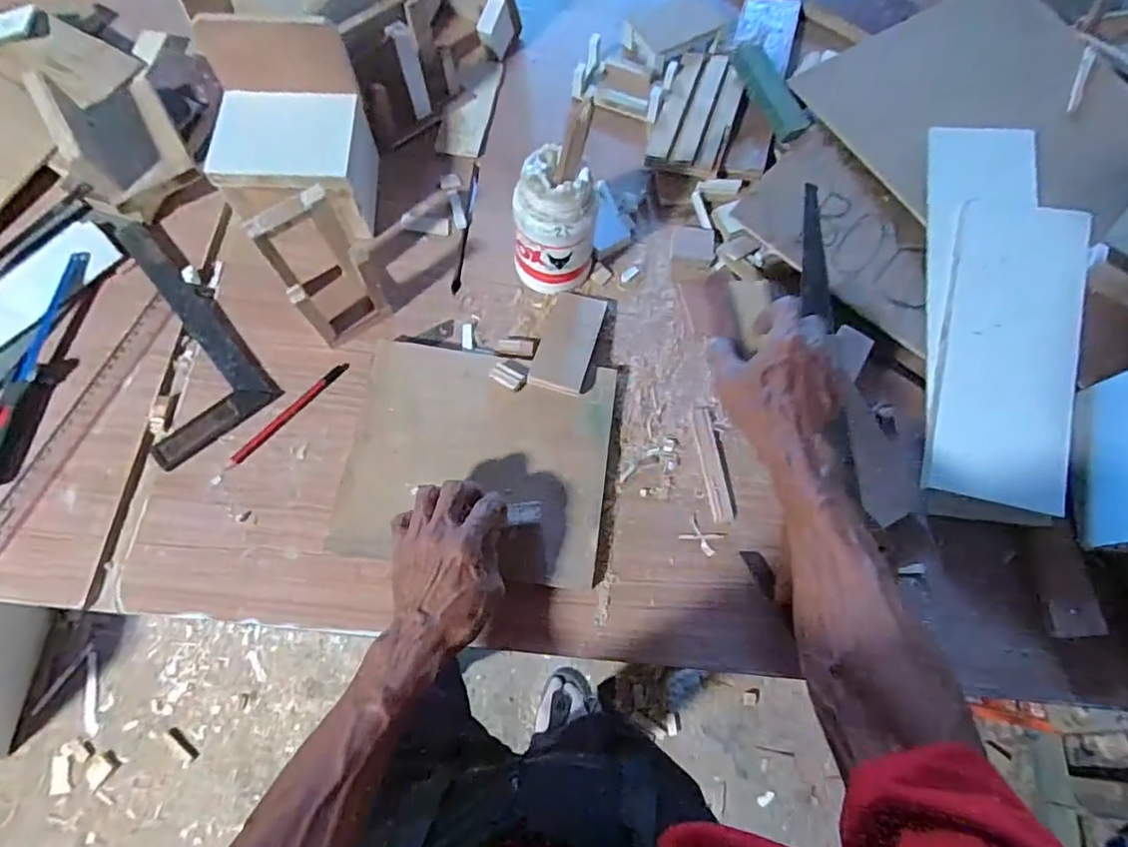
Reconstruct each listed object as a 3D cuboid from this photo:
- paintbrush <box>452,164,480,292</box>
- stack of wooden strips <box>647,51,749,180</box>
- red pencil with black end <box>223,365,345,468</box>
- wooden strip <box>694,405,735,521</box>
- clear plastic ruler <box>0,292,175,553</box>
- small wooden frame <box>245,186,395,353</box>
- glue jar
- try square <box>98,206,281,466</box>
[{"bbox_3d":[-0.107,-0.216,0.643,0.010,0.006,0.165,6,70,0],"label":"paintbrush"},{"bbox_3d":[0.159,-0.360,0.678,0.085,0.022,0.176,19,70,4],"label":"stack of wooden strips"},{"bbox_3d":[-0.261,-0.010,0.556,0.013,0.006,0.139,39,73,11],"label":"red pencil with black end"},{"bbox_3d":[0.141,0.037,0.556,0.019,0.005,0.109,-6,71,-5],"label":"wooden strip"},{"bbox_3d":[-0.453,0.006,0.540,0.026,0.008,0.290,22,72,6],"label":"clear plastic ruler"},{"bbox_3d":[-0.215,-0.136,0.533,0.082,0.119,0.068,-32,75,-13],"label":"small wooden frame"},{"bbox_3d":[-0.009,-0.187,0.560,0.078,0.131,0.071,6,70,0],"label":"glue jar"},{"bbox_3d":[-0.398,-0.095,0.571,0.119,0.015,0.272,-37,76,-14],"label":"try square"}]

